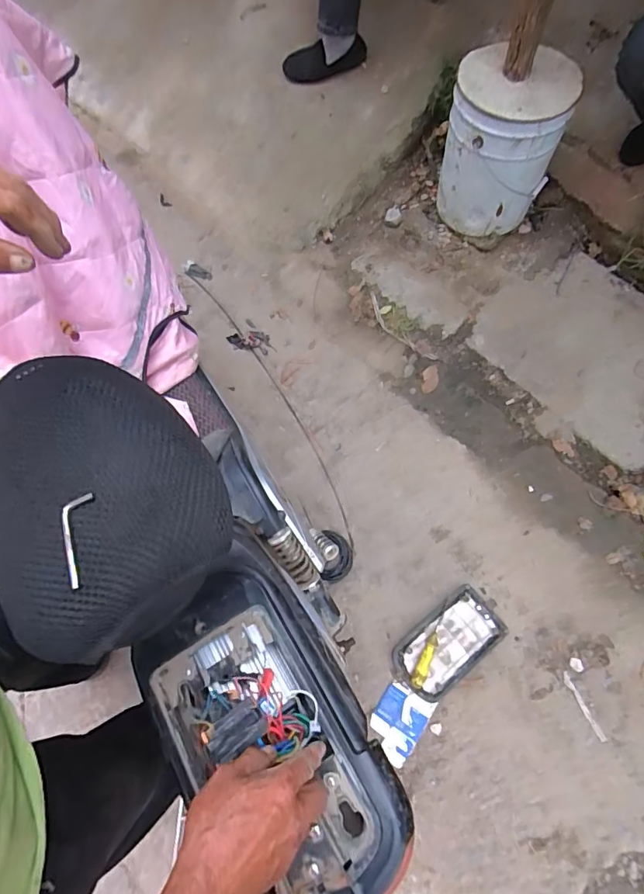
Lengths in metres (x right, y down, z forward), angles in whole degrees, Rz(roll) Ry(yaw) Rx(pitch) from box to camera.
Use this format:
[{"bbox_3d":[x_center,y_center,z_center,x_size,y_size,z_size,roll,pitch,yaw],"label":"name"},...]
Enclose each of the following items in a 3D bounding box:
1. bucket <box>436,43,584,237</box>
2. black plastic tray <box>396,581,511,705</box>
[{"bbox_3d":[0.494,-0.858,1.359,0.301,0.336,0.316,10,73,3],"label":"bucket"},{"bbox_3d":[0.289,0.452,1.115,0.246,0.047,0.146,-38,76,-11],"label":"black plastic tray"}]

